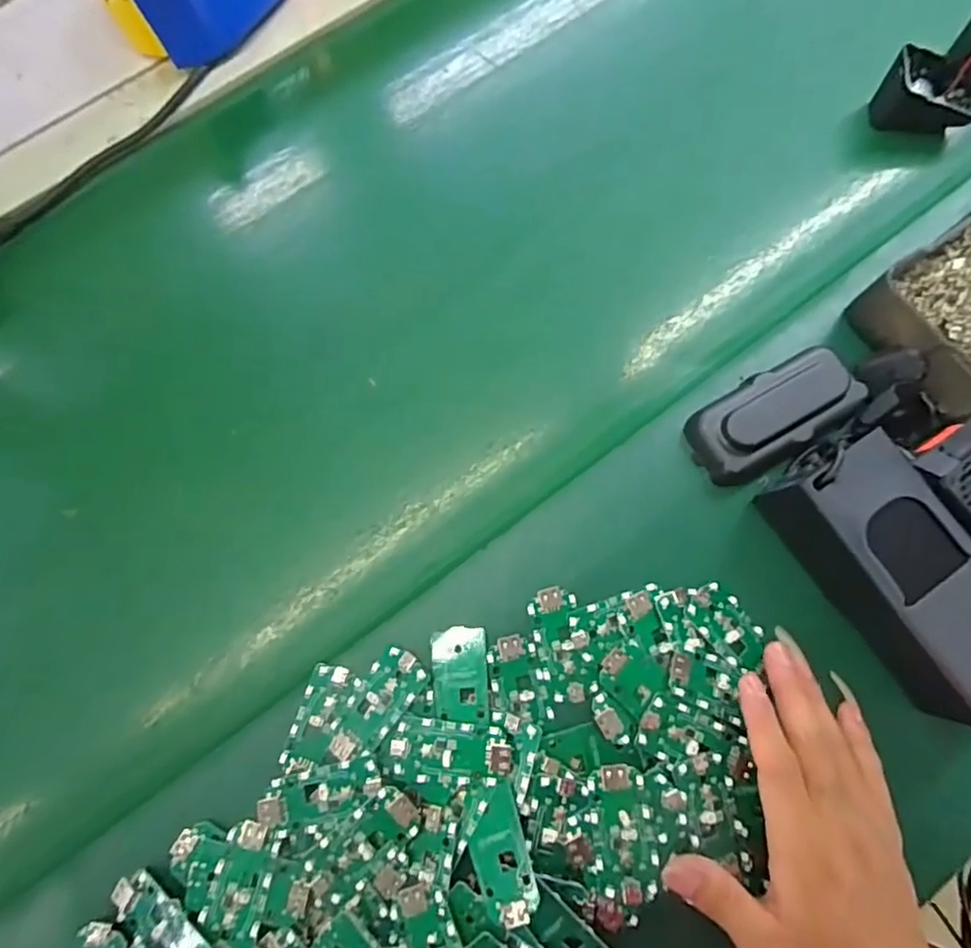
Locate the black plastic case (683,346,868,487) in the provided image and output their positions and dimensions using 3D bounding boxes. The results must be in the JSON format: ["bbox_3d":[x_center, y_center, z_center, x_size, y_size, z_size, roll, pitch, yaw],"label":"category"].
[{"bbox_3d":[0.178,-0.036,0.373,0.101,0.029,0.051,-28,76,-6],"label":"black plastic case"}]

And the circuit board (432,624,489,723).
[{"bbox_3d":[-0.014,0.114,0.347,0.031,0.009,0.051,-3,75,1],"label":"circuit board"}]

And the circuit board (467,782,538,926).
[{"bbox_3d":[0.008,0.195,0.312,0.029,0.009,0.062,-14,75,-2],"label":"circuit board"}]

